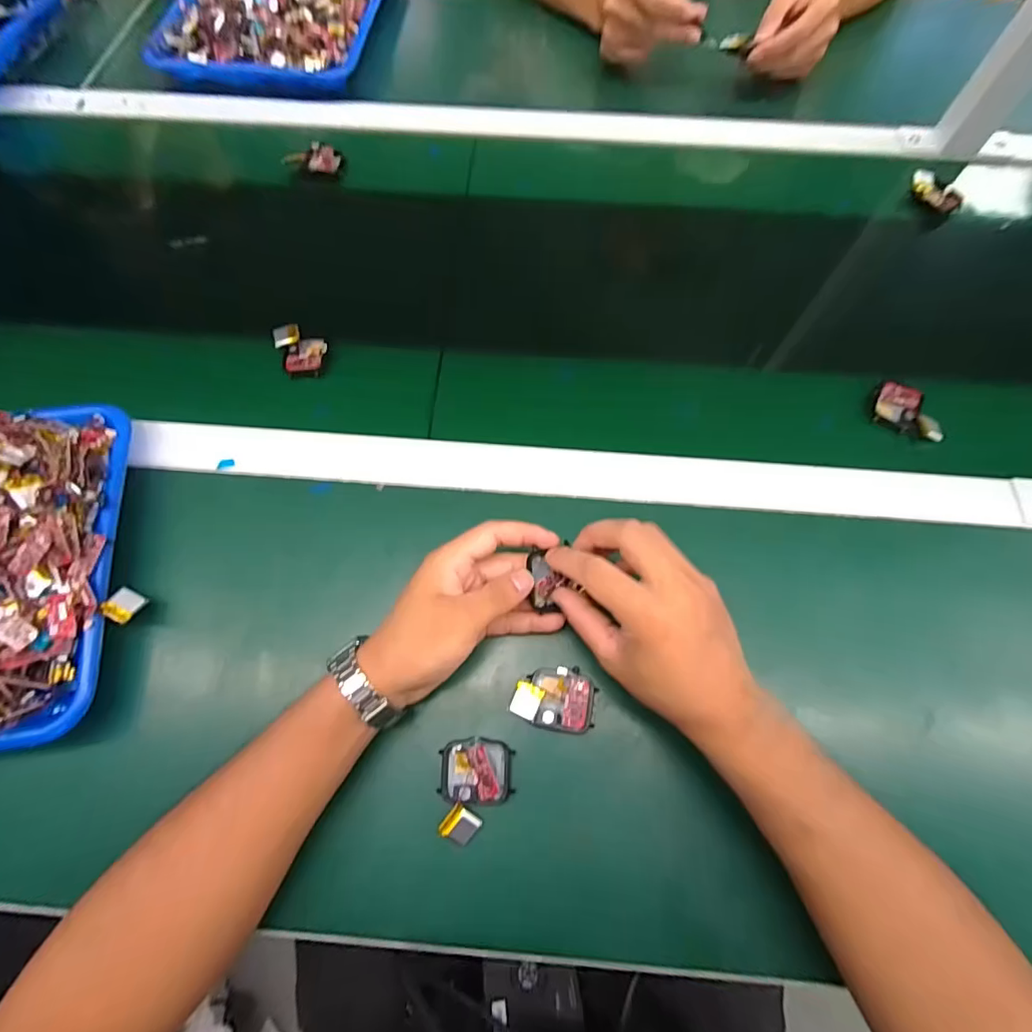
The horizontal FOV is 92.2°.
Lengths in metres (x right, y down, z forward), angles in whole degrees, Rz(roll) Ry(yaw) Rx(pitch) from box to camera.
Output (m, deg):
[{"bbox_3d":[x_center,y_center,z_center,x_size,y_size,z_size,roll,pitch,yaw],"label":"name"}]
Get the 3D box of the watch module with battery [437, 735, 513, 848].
[{"bbox_3d":[-0.025,0.175,0.320,0.045,0.016,0.057,0,69,1],"label":"watch module with battery"}]

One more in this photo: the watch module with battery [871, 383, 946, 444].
[{"bbox_3d":[0.336,-0.091,0.424,0.056,0.012,0.042,26,81,23],"label":"watch module with battery"}]

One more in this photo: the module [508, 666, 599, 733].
[{"bbox_3d":[0.026,0.123,0.337,0.054,0.017,0.039,9,69,4],"label":"module"}]

